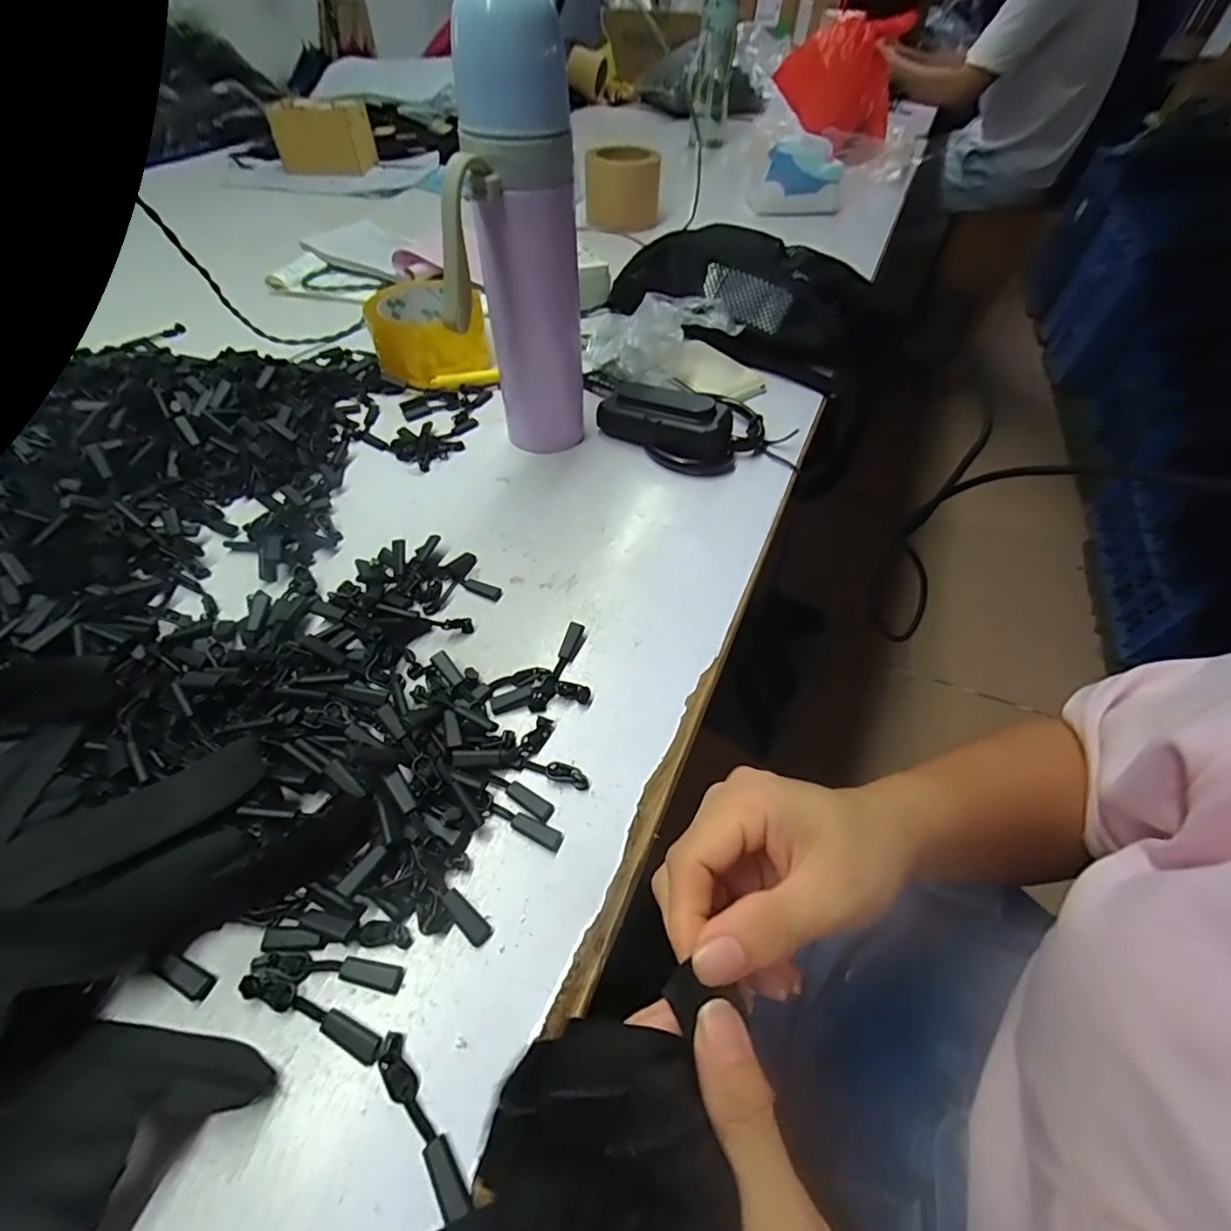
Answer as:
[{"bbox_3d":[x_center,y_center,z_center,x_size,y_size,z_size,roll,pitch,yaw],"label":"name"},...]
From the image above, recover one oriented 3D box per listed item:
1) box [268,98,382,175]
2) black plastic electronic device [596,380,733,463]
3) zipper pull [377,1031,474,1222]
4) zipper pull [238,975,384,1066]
[{"bbox_3d":[-0.492,-0.798,0.894,0.147,0.089,0.090,0,52,-3],"label":"box"},{"bbox_3d":[0.039,-0.155,0.426,0.109,0.047,0.037,25,55,16],"label":"black plastic electronic device"},{"bbox_3d":[-0.070,0.178,0.188,0.010,0.007,0.057,-33,60,-24],"label":"zipper pull"},{"bbox_3d":[-0.118,0.154,0.206,0.061,0.004,0.009,18,54,11],"label":"zipper pull"}]

